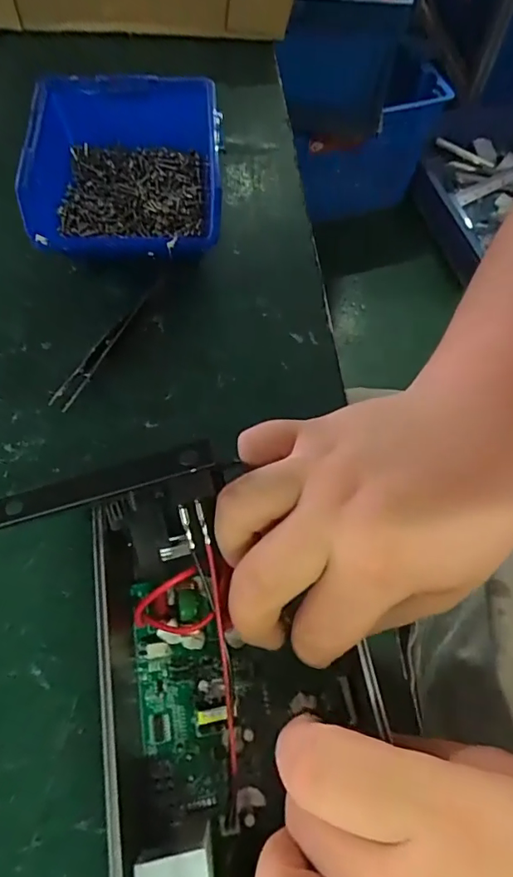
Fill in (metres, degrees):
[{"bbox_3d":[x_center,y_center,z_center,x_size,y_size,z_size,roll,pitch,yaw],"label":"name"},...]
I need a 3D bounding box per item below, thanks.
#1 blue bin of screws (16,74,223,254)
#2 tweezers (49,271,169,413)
[{"bbox_3d":[-0.084,-0.173,0.350,0.119,0.070,0.135,-2,62,-2],"label":"blue bin of screws"},{"bbox_3d":[-0.090,-0.066,0.326,0.012,0.008,0.118,26,65,12],"label":"tweezers"}]

